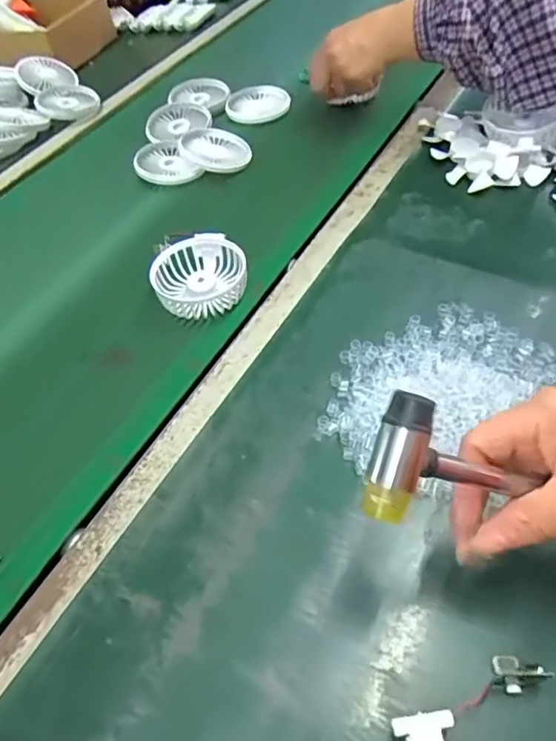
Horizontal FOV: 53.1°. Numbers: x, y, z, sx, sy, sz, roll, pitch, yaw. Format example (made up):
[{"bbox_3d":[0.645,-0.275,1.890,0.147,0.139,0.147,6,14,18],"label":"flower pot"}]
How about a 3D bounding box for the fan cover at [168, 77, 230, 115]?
[{"bbox_3d":[-0.106,-0.396,0.793,0.090,0.010,0.090,18,55,19],"label":"fan cover"}]

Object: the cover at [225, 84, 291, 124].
[{"bbox_3d":[-0.028,-0.369,0.774,0.084,0.022,0.084,-33,56,-19],"label":"cover"}]

